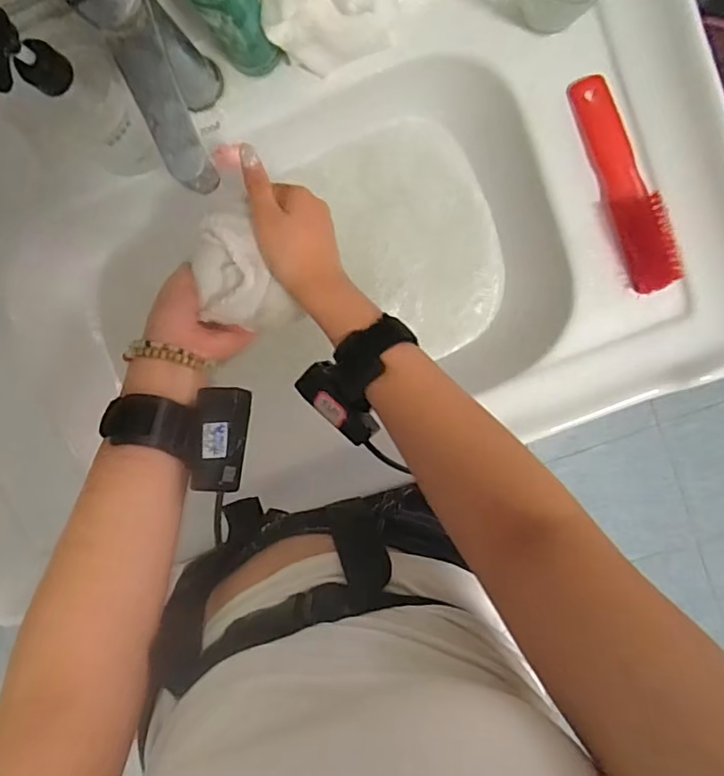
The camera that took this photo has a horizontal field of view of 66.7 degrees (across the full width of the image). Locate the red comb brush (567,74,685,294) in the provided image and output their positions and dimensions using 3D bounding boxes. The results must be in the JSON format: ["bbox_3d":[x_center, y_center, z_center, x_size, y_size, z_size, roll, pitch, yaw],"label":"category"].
[{"bbox_3d":[0.231,-0.178,0.478,0.037,0.022,0.192,-20,96,6],"label":"red comb brush"}]

